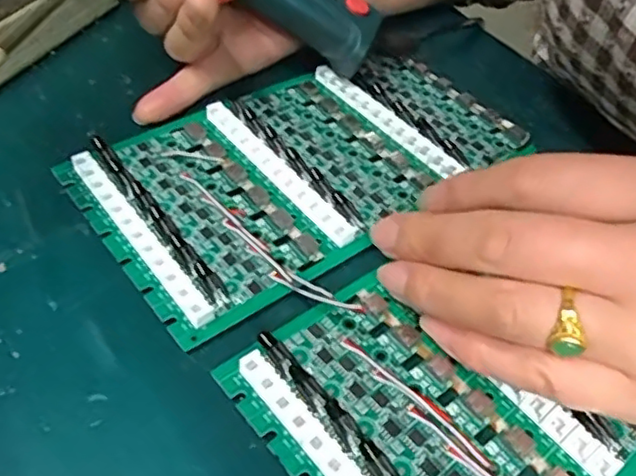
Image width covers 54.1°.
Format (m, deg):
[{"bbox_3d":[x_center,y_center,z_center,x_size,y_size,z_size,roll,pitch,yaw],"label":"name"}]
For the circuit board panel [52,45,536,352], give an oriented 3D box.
[{"bbox_3d":[-0.004,-0.039,0.272,0.186,0.010,0.105,-29,56,-27],"label":"circuit board panel"}]

